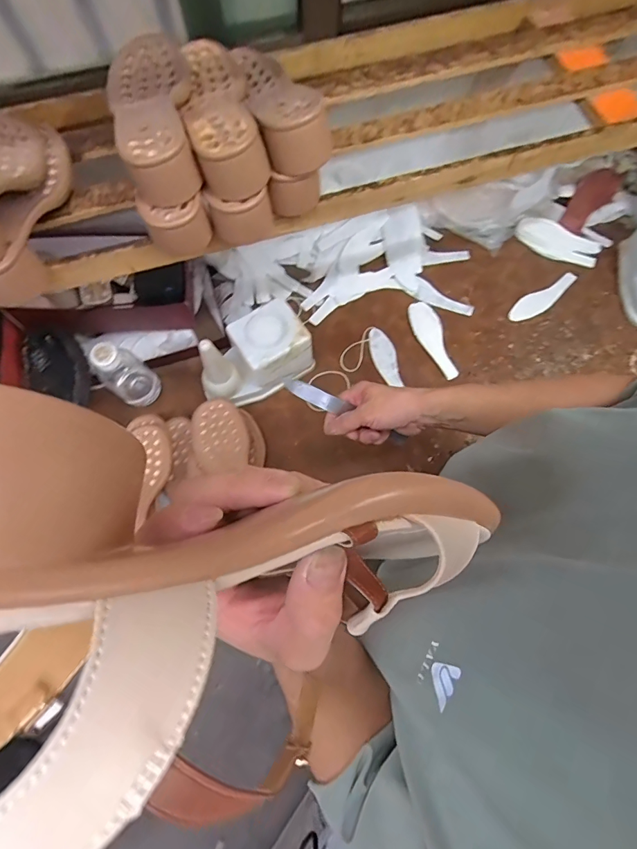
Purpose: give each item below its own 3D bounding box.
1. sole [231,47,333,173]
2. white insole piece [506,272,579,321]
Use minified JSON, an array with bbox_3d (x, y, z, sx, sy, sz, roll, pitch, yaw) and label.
[{"bbox_3d":[-0.050,-0.366,0.465,0.061,0.049,0.229,-17,60,-6],"label":"sole"},{"bbox_3d":[0.445,-0.249,0.813,0.163,0.016,0.040,-31,79,-12],"label":"white insole piece"}]

